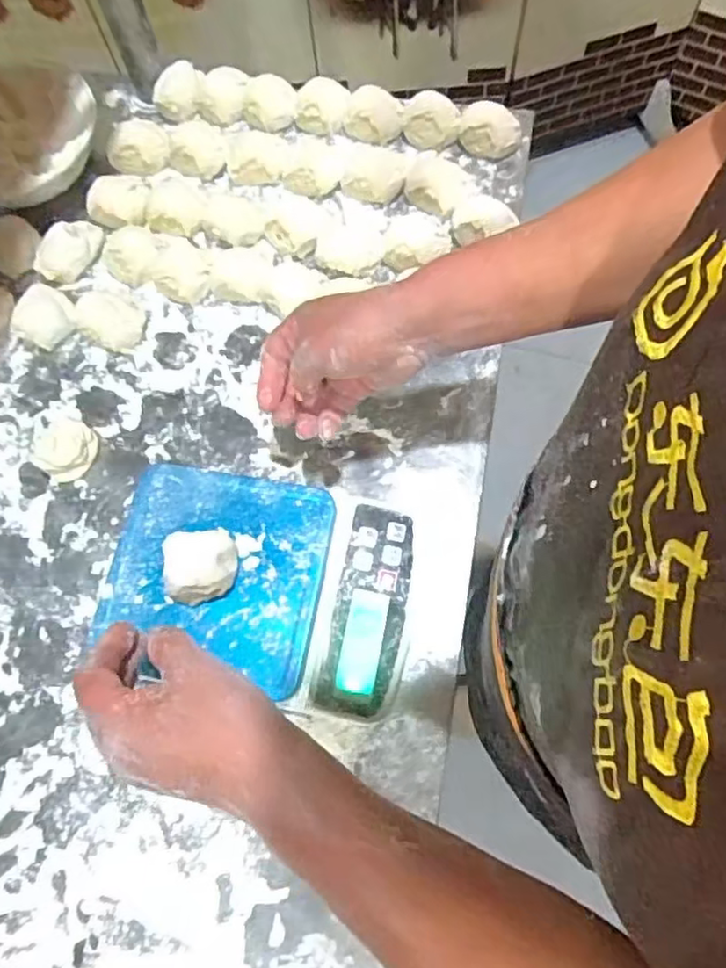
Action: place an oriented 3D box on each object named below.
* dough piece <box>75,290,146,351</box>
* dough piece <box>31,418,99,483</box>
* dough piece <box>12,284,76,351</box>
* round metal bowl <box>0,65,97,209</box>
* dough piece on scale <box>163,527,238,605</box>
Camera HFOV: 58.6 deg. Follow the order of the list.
[{"bbox_3d":[-0.216,-0.142,0.558,0.049,0.034,0.049,-1,71,3],"label":"dough piece"},{"bbox_3d":[-0.237,-0.032,0.518,0.044,0.026,0.052,-5,70,-2],"label":"dough piece"},{"bbox_3d":[-0.273,-0.145,0.558,0.043,0.029,0.049,23,71,9],"label":"dough piece"},{"bbox_3d":[-0.296,-0.299,0.553,0.134,0.044,0.115,-8,71,1],"label":"round metal bowl"},{"bbox_3d":[-0.109,0.056,0.438,0.048,0.028,0.049,-1,71,3],"label":"dough piece on scale"}]

